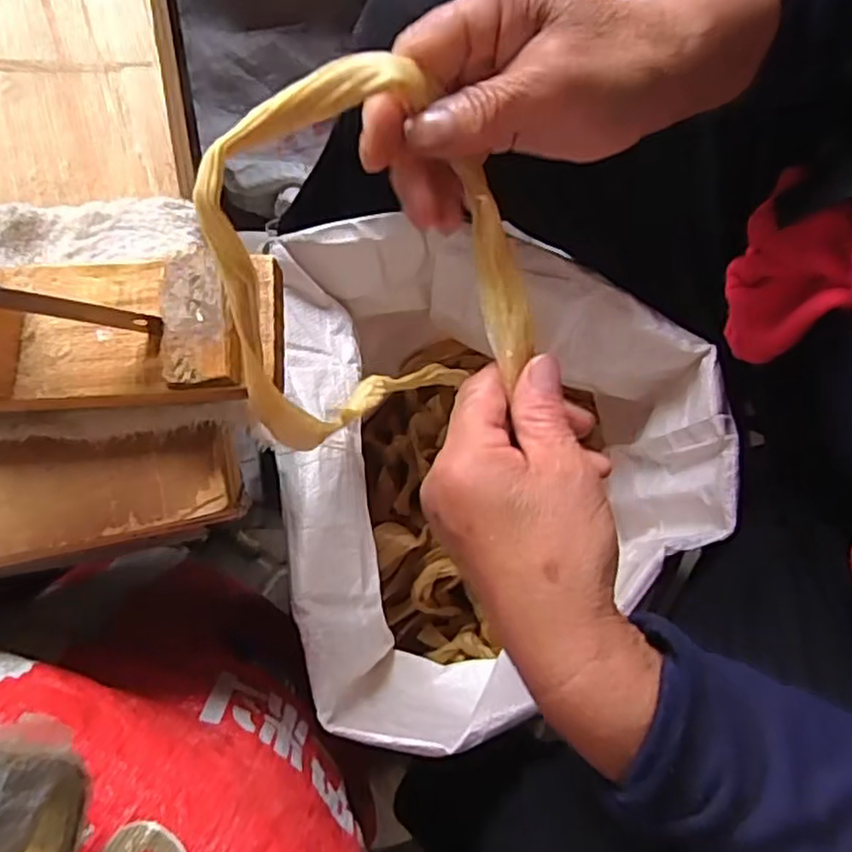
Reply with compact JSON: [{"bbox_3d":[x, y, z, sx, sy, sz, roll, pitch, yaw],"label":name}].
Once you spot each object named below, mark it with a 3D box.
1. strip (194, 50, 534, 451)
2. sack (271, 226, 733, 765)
[{"bbox_3d":[-0.030,-0.060,0.269,0.124,0.034,0.131,-29,119,2],"label":"strip"},{"bbox_3d":[0.049,0.032,0.543,0.271,0.293,0.326,-7,79,-2],"label":"sack"}]

